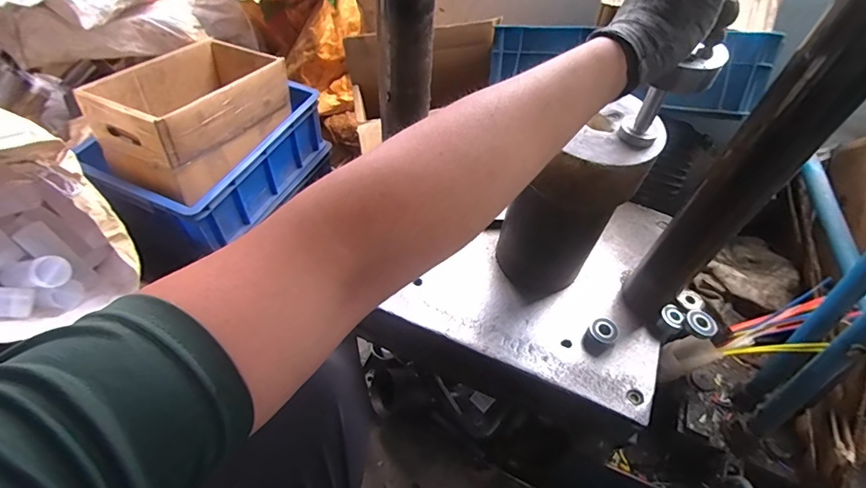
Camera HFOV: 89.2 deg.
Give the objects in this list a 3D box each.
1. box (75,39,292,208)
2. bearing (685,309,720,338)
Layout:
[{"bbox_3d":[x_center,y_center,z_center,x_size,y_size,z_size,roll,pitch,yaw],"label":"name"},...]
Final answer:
[{"bbox_3d":[-0.445,-0.260,0.837,0.228,0.144,0.342,27,55,16],"label":"box"},{"bbox_3d":[0.361,0.107,0.592,0.037,0.013,0.038,-31,60,-25],"label":"bearing"}]

